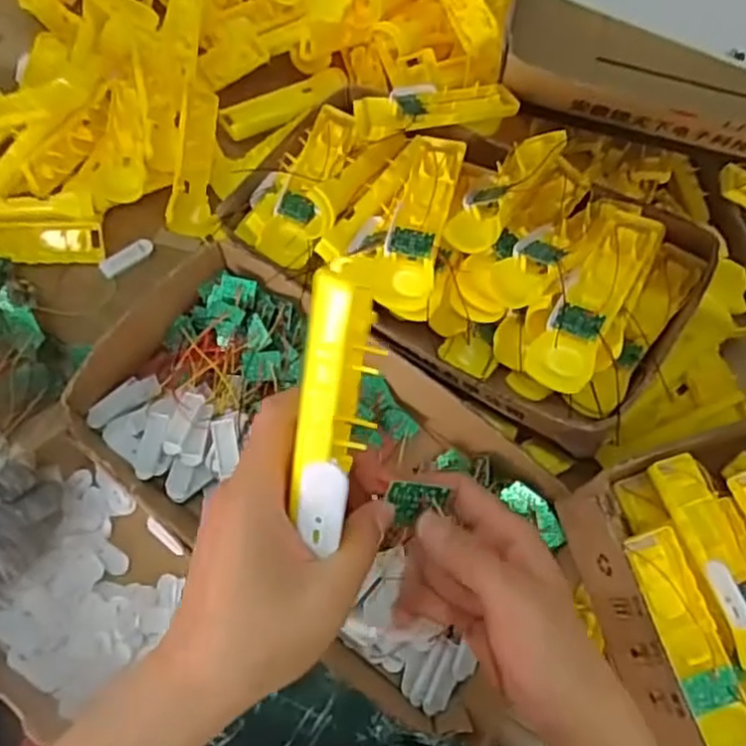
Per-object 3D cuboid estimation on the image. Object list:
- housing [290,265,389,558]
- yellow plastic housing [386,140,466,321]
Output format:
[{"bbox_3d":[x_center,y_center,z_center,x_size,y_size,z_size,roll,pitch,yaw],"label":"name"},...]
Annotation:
[{"bbox_3d":[-0.016,0.016,0.294,0.027,0.035,0.118,6,105,1],"label":"housing"},{"bbox_3d":[0.041,-0.131,0.600,0.045,0.023,0.168,12,75,4],"label":"yellow plastic housing"}]

